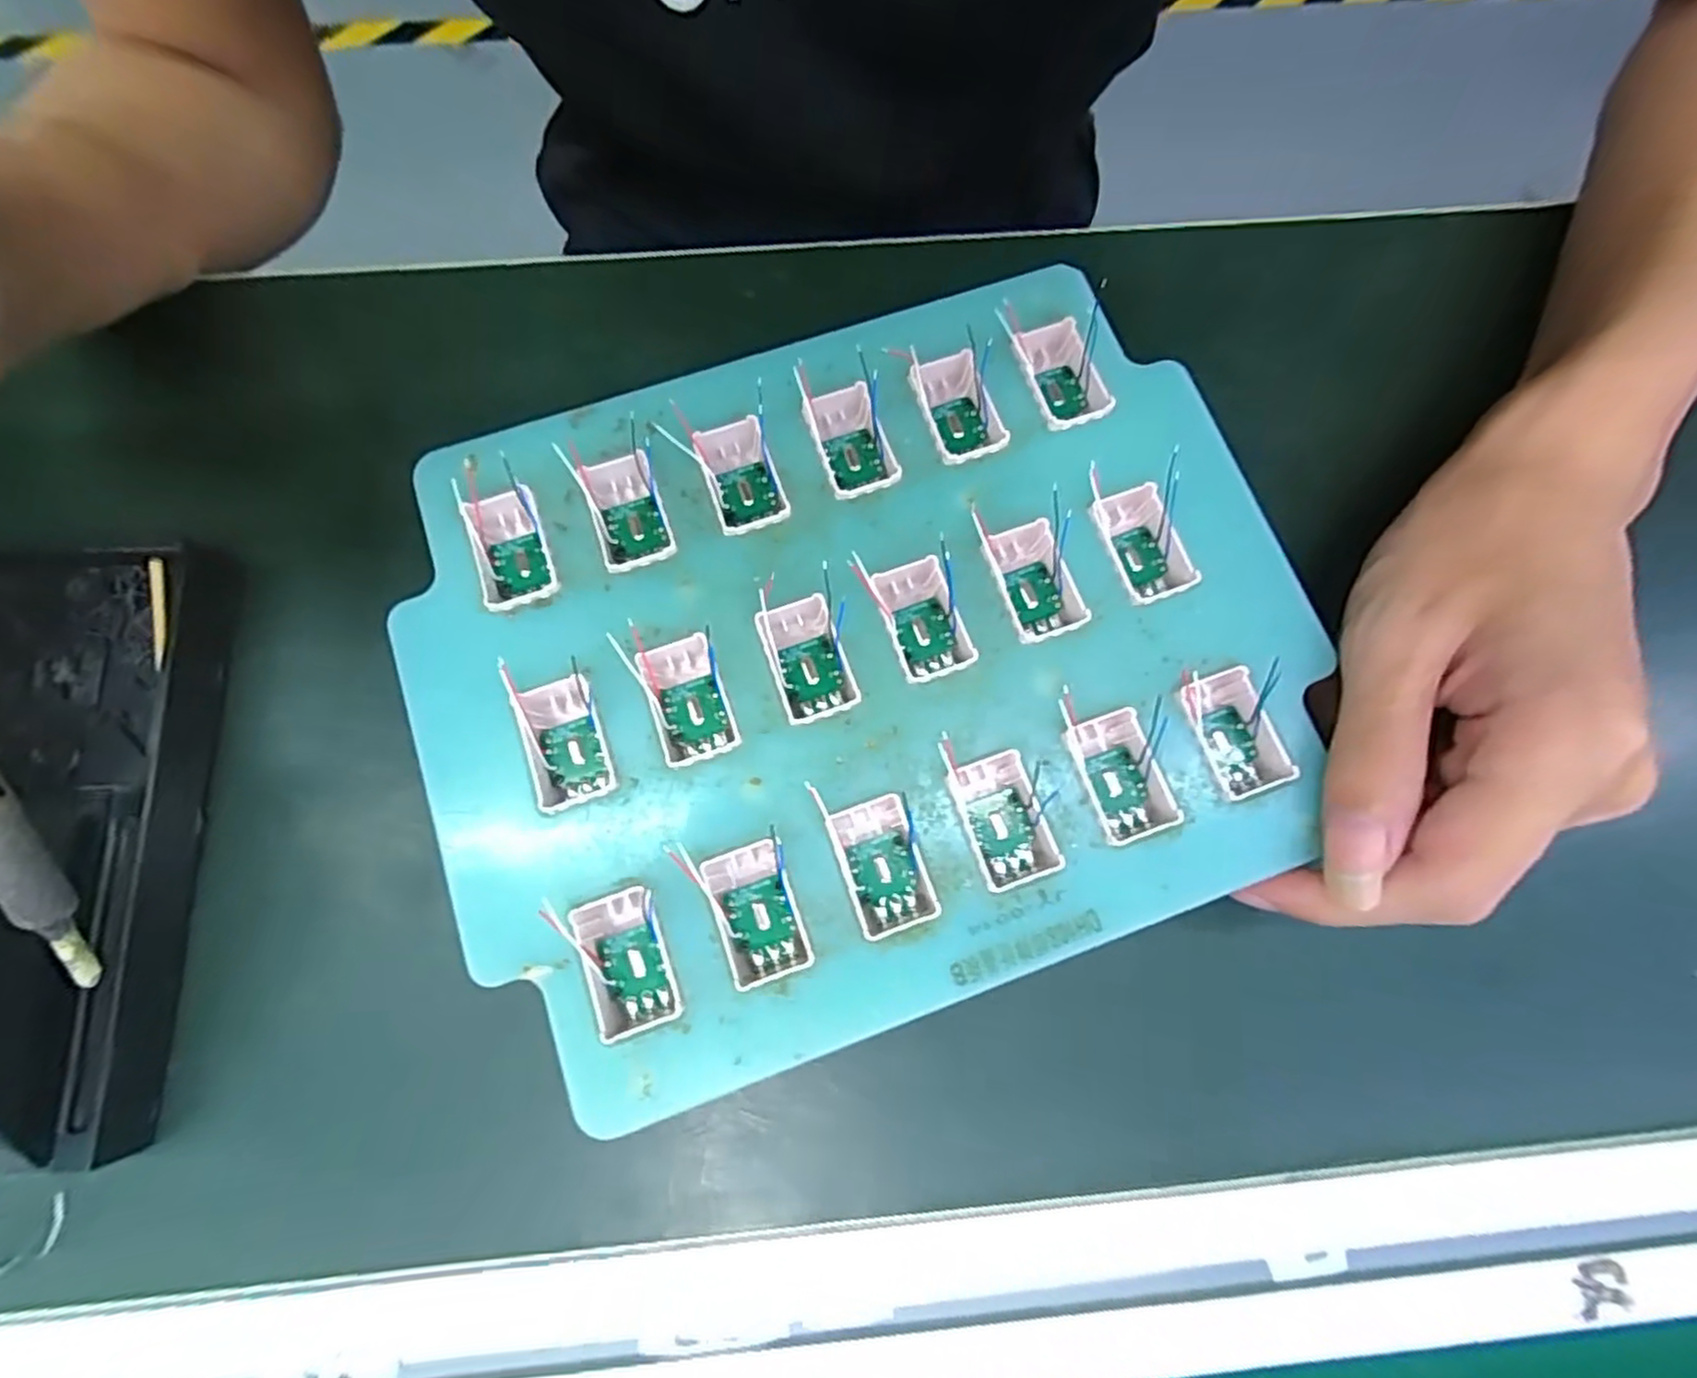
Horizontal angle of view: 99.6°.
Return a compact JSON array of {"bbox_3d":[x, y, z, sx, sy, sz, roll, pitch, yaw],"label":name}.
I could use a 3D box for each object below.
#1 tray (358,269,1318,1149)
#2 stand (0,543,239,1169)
[{"bbox_3d":[0.002,-0.012,0.189,0.218,0.014,0.178,-20,78,-6],"label":"tray"},{"bbox_3d":[-0.201,0.032,0.162,0.056,0.066,0.151,5,77,0],"label":"stand"}]

